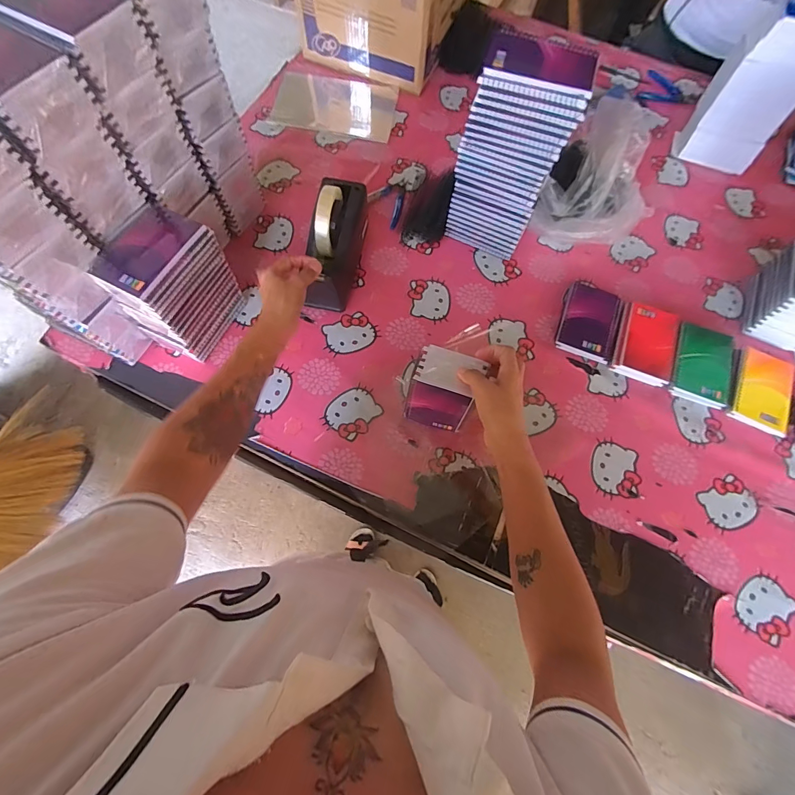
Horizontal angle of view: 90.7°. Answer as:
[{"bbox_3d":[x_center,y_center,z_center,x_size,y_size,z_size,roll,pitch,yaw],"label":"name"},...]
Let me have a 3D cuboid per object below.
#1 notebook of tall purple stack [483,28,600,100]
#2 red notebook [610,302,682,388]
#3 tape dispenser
[{"bbox_3d":[0.175,-0.406,0.473,0.130,0.014,0.081,18,70,5],"label":"notebook of tall purple stack"},{"bbox_3d":[0.413,-0.088,0.657,0.092,0.029,0.132,21,70,5],"label":"red notebook"},{"bbox_3d":[-0.101,-0.258,0.645,0.078,0.130,0.205,7,69,0],"label":"tape dispenser"}]

